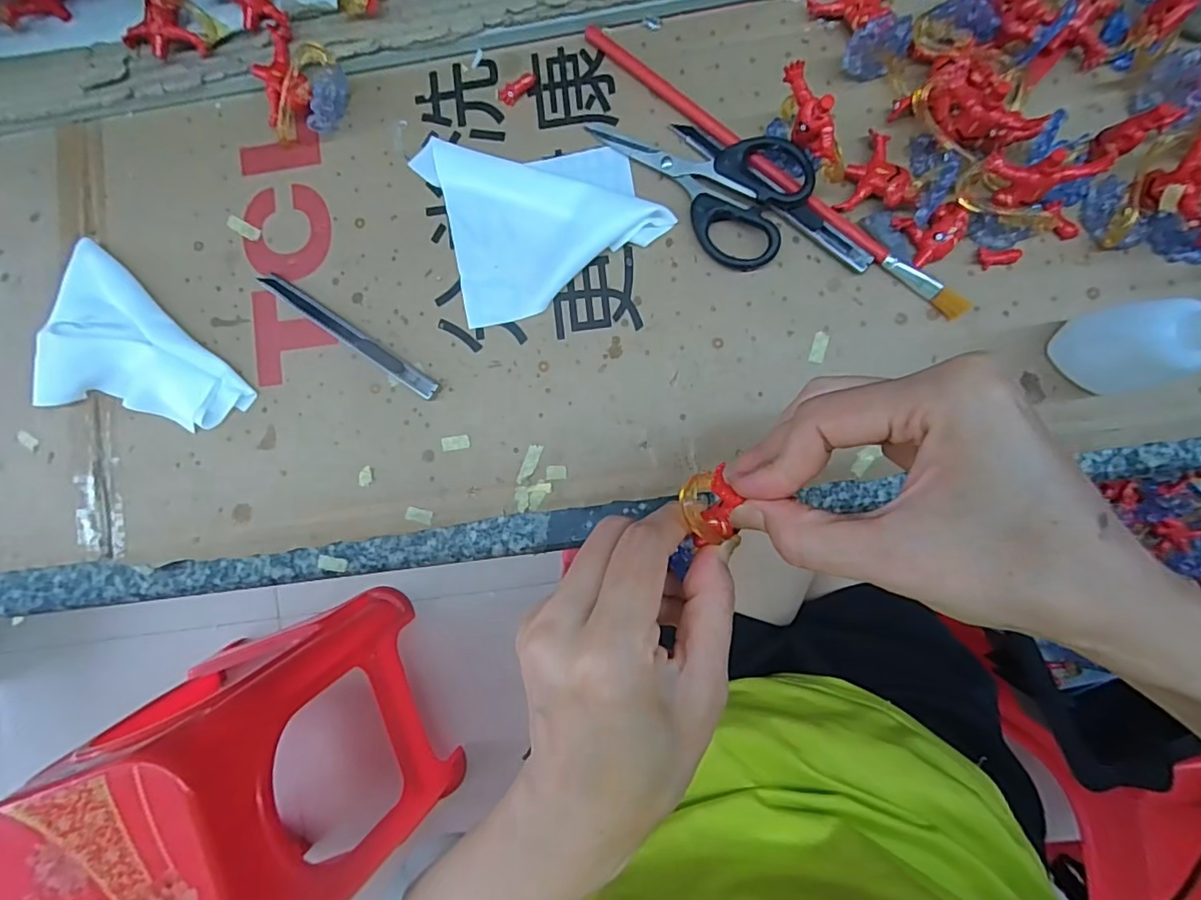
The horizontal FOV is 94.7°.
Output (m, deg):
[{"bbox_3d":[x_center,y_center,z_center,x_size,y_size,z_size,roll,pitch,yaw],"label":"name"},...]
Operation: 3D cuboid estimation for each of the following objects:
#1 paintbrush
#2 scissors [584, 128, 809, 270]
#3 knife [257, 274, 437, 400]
[{"bbox_3d":[0.095,-0.158,0.308,0.262,0.009,0.012,40,91,4],"label":"paintbrush"},{"bbox_3d":[0.057,-0.158,0.306,0.122,0.019,0.064,40,91,4],"label":"scissors"},{"bbox_3d":[-0.146,-0.067,0.320,0.125,0.009,0.010,34,91,4],"label":"knife"}]

